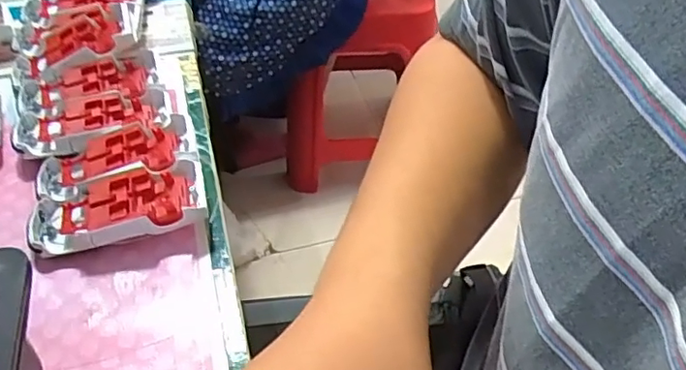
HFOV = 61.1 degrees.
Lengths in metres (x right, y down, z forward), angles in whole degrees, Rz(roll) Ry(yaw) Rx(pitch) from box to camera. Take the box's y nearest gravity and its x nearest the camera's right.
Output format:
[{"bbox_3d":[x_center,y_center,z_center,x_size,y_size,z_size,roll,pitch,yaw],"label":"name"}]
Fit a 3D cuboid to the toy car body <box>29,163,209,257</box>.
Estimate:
[{"bbox_3d":[-0.170,0.020,0.441,0.122,0.033,0.051,-10,48,-10],"label":"toy car body"}]

